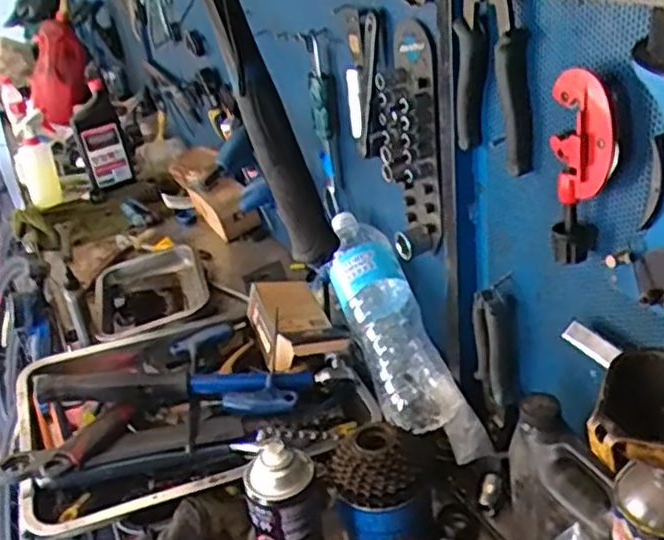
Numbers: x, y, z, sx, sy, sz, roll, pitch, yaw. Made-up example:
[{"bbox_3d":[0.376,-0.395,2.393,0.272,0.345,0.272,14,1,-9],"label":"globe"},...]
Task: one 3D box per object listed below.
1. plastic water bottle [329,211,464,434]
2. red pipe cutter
[{"bbox_3d":[0.067,0.053,0.891,0.098,0.074,0.307,-14,59,-11],"label":"plastic water bottle"},{"bbox_3d":[0.189,-0.074,0.548,0.046,0.146,0.032,5,31,21],"label":"red pipe cutter"}]

